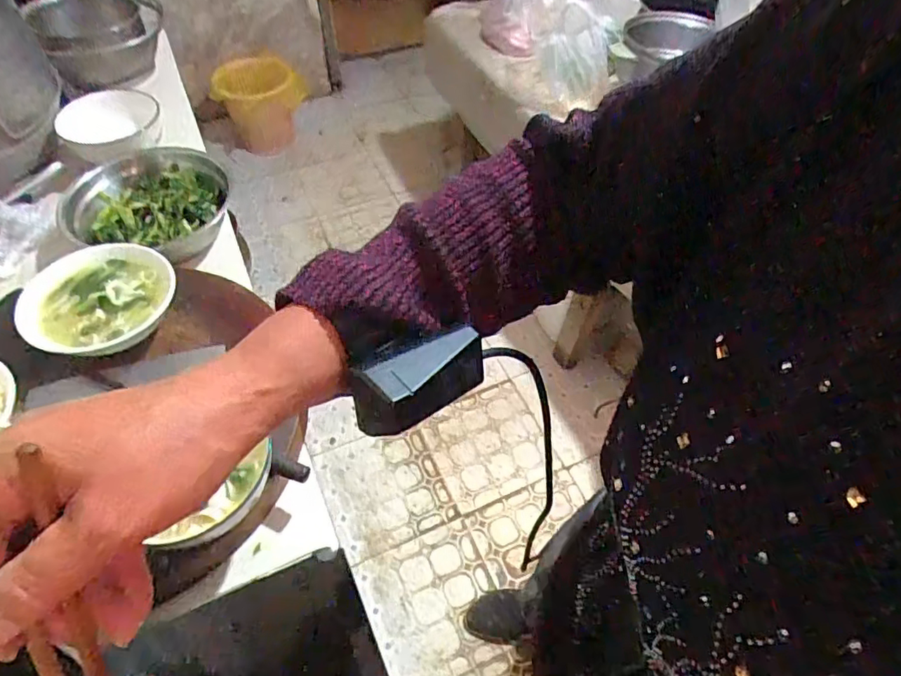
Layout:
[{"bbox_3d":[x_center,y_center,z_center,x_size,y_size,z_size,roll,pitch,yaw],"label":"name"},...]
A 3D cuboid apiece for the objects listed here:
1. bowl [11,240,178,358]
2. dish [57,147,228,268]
[{"bbox_3d":[-0.375,-0.038,0.596,0.145,0.043,0.140,1,53,-1],"label":"bowl"},{"bbox_3d":[-0.402,-0.181,0.742,0.193,0.068,0.178,1,53,-1],"label":"dish"}]

